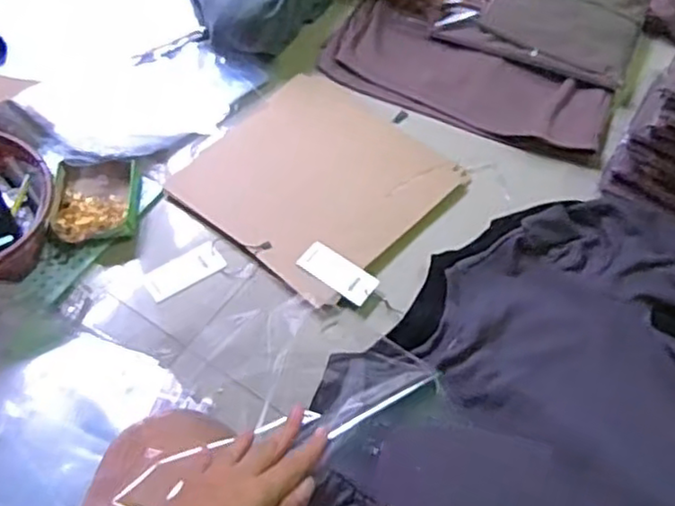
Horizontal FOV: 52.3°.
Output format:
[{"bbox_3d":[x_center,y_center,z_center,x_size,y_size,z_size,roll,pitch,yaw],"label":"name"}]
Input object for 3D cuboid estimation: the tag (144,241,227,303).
[{"bbox_3d":[-0.171,0.022,0.774,0.087,0.004,0.040,-32,67,-20],"label":"tag"}]

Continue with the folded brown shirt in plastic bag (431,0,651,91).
[{"bbox_3d":[0.303,-0.383,1.038,0.309,0.038,0.264,19,58,8],"label":"folded brown shirt in plastic bag"}]

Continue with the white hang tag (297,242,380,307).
[{"bbox_3d":[0.001,0.023,0.769,0.089,0.005,0.042,30,60,15],"label":"white hang tag"}]

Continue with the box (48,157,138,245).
[{"bbox_3d":[-0.280,-0.062,0.798,0.091,0.031,0.105,-5,57,-7],"label":"box"}]

